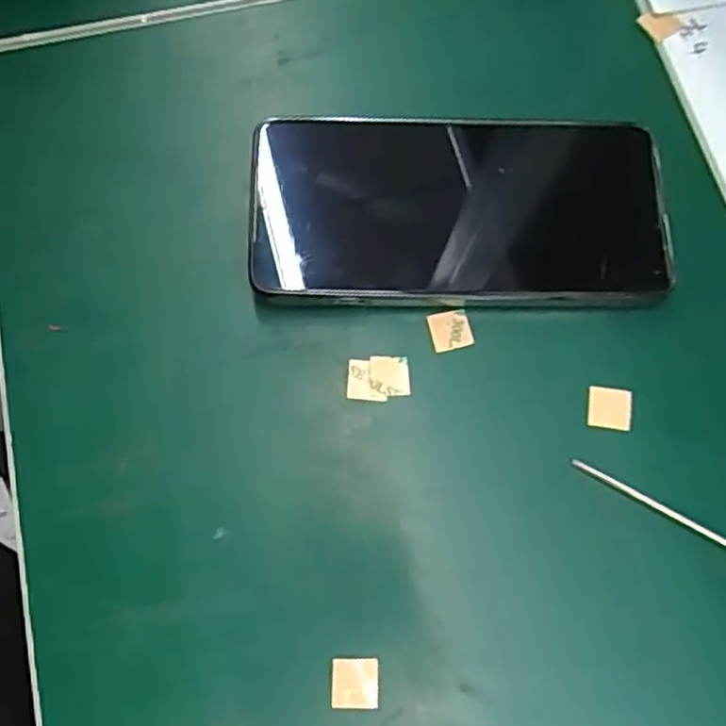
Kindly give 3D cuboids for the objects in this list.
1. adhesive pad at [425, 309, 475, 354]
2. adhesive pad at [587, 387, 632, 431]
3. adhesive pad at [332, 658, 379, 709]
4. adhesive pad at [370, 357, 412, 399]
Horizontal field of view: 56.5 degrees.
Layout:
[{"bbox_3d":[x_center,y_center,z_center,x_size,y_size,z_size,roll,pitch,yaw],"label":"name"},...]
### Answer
[{"bbox_3d":[0.034,-0.013,0.261,0.015,0.004,0.015,-15,75,-4],"label":"adhesive pad"},{"bbox_3d":[0.093,0.017,0.254,0.016,0.004,0.015,6,75,2],"label":"adhesive pad"},{"bbox_3d":[-0.003,0.108,0.226,0.015,0.004,0.015,-1,75,0],"label":"adhesive pad"},{"bbox_3d":[0.010,0.005,0.256,0.015,0.004,0.015,-4,75,0],"label":"adhesive pad"}]

